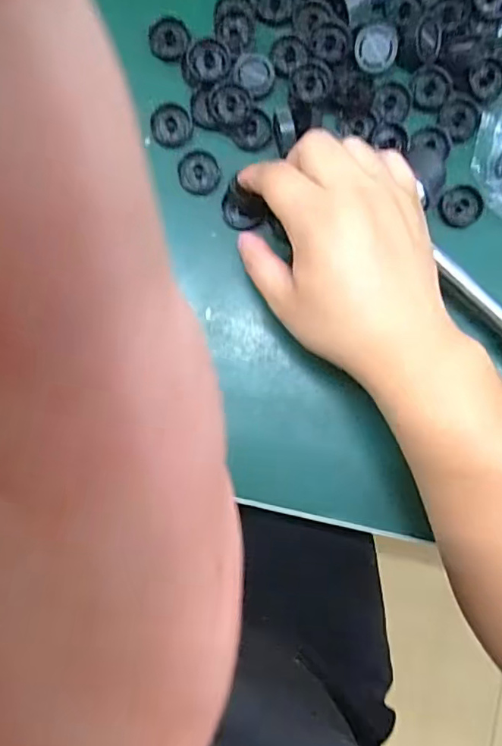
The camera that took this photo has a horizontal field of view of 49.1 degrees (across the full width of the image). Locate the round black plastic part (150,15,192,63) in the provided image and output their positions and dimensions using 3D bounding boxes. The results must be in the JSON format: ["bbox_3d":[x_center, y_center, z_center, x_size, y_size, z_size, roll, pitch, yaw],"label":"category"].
[{"bbox_3d":[-0.050,-0.205,0.338,0.024,0.011,0.021,9,89,0],"label":"round black plastic part"}]

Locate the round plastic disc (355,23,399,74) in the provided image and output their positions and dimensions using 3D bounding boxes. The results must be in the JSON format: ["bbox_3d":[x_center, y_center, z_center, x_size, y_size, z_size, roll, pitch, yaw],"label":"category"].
[{"bbox_3d":[0.076,-0.197,0.332,0.025,0.006,0.026,0,86,-1],"label":"round plastic disc"}]

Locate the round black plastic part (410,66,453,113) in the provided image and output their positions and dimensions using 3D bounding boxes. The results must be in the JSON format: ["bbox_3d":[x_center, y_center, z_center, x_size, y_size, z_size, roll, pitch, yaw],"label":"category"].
[{"bbox_3d":[0.111,-0.175,0.337,0.023,0.005,0.025,0,86,-1],"label":"round black plastic part"}]

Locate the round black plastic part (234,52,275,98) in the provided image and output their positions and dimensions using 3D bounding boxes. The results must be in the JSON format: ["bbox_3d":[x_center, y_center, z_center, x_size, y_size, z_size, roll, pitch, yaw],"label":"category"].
[{"bbox_3d":[0.002,-0.181,0.332,0.024,0.005,0.026,0,86,-1],"label":"round black plastic part"}]

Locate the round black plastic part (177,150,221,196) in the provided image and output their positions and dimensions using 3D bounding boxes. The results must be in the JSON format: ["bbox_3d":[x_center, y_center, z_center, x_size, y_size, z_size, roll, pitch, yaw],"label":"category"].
[{"bbox_3d":[-0.031,-0.122,0.335,0.025,0.005,0.024,3,86,-1],"label":"round black plastic part"}]

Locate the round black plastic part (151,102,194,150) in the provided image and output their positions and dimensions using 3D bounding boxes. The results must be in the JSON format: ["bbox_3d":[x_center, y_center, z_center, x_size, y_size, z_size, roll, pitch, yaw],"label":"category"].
[{"bbox_3d":[-0.048,-0.150,0.333,0.024,0.004,0.025,4,86,-1],"label":"round black plastic part"}]

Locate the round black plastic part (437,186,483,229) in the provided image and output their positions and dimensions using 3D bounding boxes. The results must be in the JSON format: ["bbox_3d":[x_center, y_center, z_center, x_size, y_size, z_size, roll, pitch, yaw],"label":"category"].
[{"bbox_3d":[0.129,-0.103,0.339,0.026,0.008,0.024,0,86,-1],"label":"round black plastic part"}]

